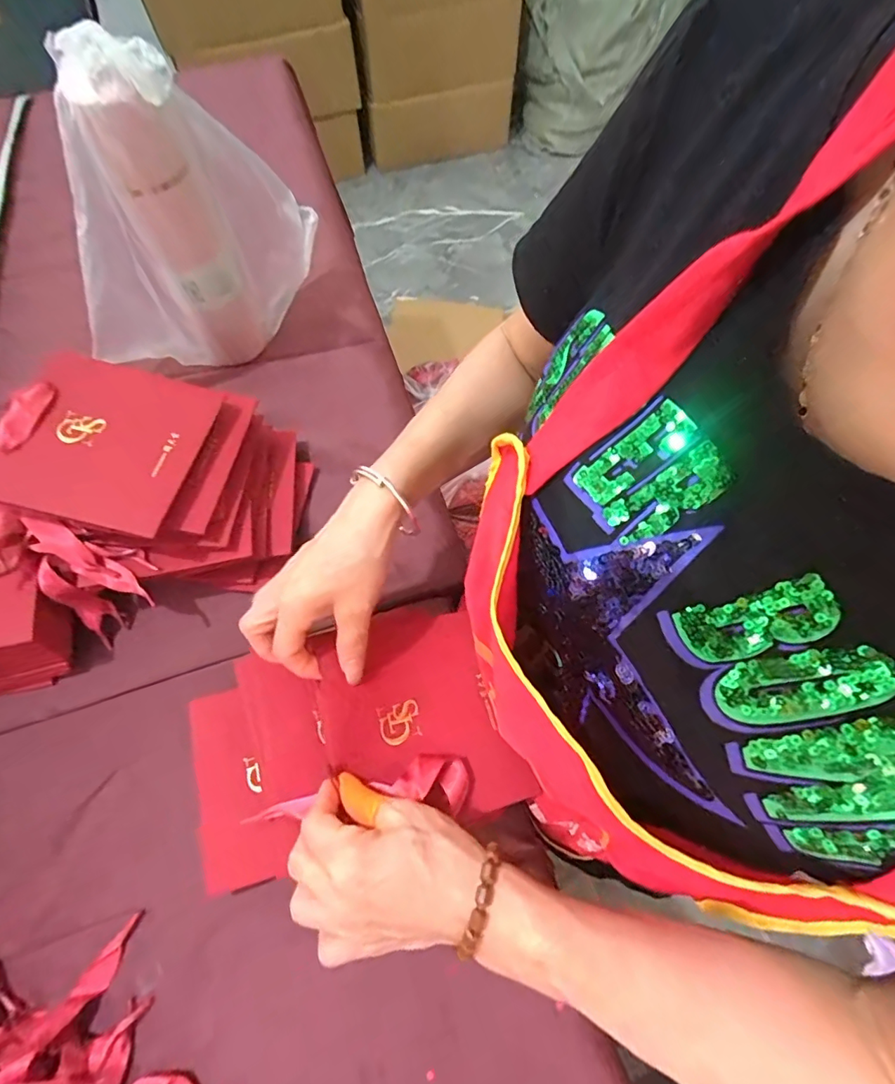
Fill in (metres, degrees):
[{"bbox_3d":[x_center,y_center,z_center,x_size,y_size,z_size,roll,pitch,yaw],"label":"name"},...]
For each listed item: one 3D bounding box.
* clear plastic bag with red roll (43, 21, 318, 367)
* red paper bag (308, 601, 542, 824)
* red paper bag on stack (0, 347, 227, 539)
[{"bbox_3d":[-0.228,-0.273,0.442,0.241,0.259,0.095,-29,70,-11],"label":"clear plastic bag with red roll"},{"bbox_3d":[-0.021,0.121,0.348,0.123,0.024,0.154,-15,72,-25],"label":"red paper bag"},{"bbox_3d":[-0.268,-0.084,0.384,0.137,0.011,0.142,17,62,-8],"label":"red paper bag on stack"}]

